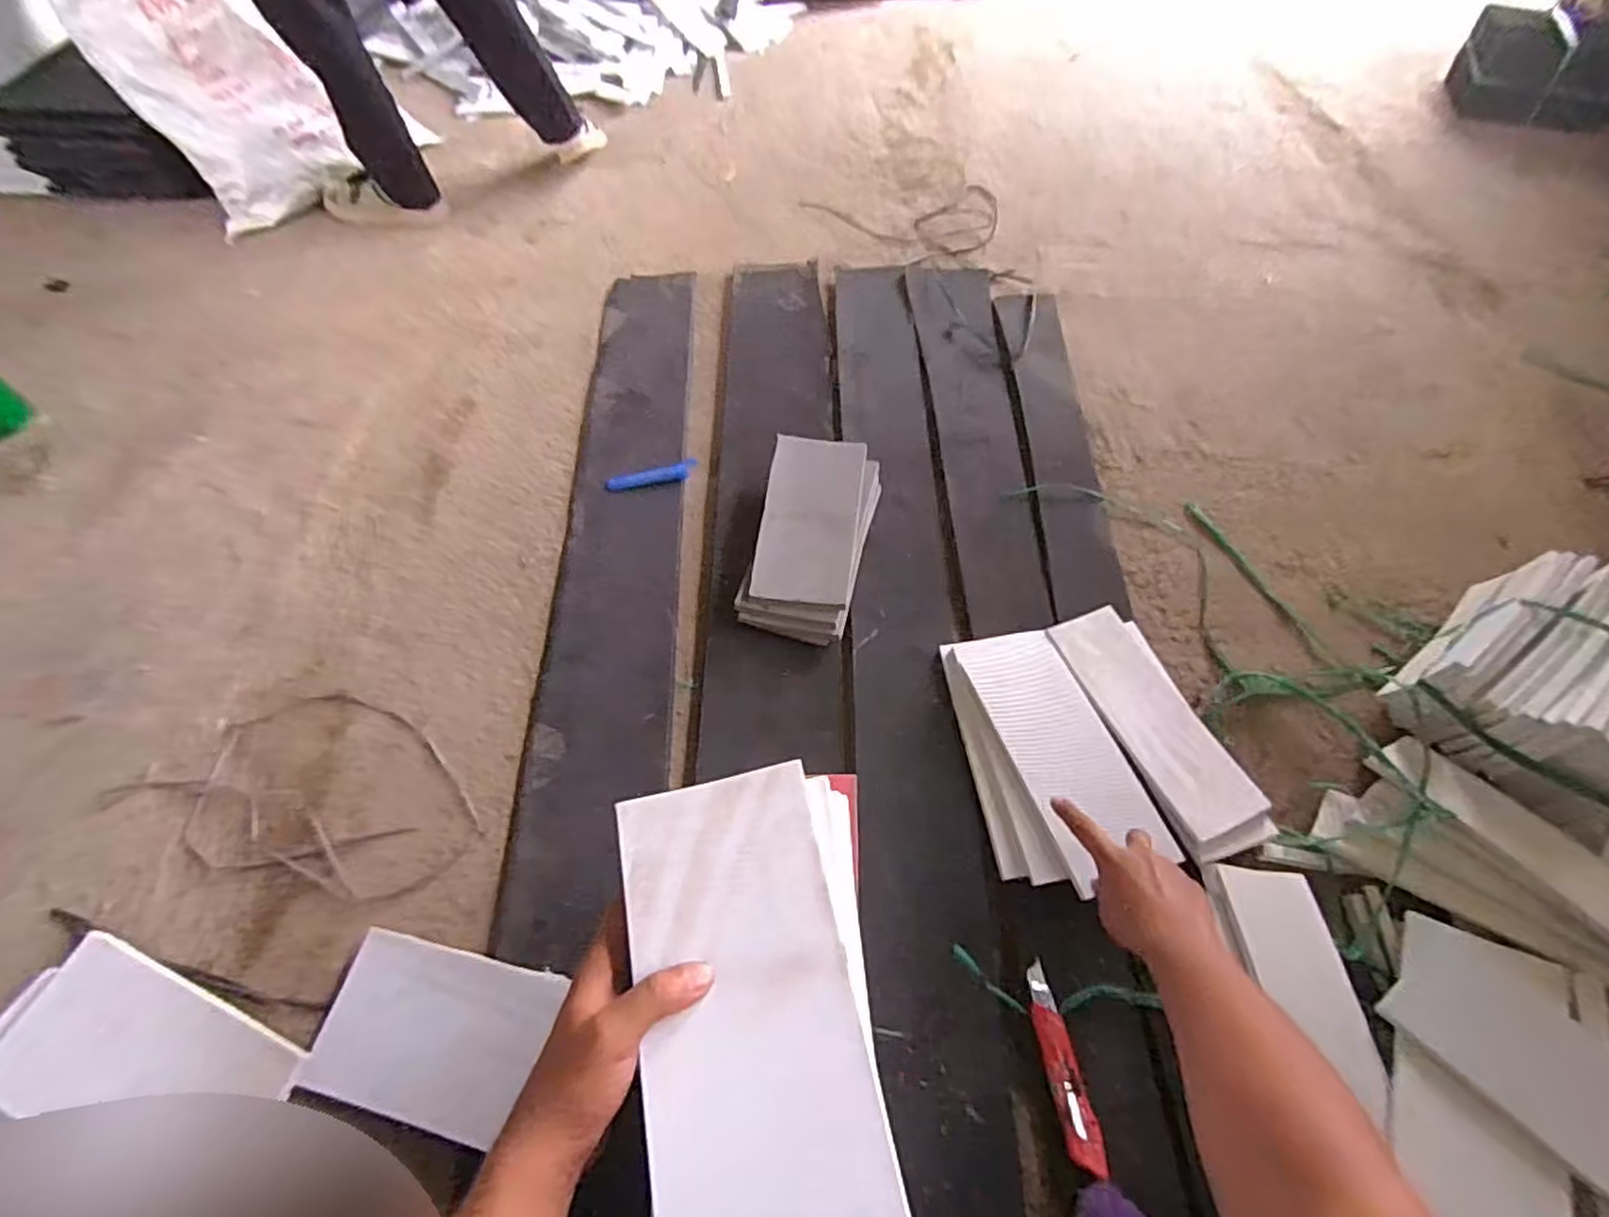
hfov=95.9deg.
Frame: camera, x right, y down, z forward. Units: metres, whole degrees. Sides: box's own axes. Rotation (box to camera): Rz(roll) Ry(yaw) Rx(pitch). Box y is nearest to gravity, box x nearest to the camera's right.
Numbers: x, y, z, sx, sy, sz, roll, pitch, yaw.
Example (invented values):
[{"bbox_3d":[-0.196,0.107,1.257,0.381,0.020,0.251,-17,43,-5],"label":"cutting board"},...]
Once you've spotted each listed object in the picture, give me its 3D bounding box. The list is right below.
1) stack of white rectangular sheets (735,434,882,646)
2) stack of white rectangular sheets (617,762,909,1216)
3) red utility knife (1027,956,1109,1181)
[{"bbox_3d":[0.005,-0.099,0.973,0.153,0.047,0.303,12,60,7],"label":"stack of white rectangular sheets"},{"bbox_3d":[-0.024,0.234,0.389,0.136,0.021,0.288,-7,55,-4],"label":"stack of white rectangular sheets"},{"bbox_3d":[0.235,0.417,0.665,0.030,0.014,0.164,-8,60,-5],"label":"red utility knife"}]

